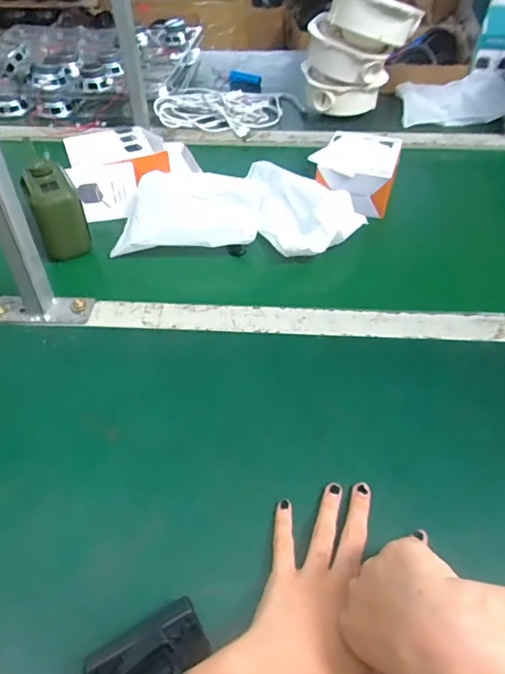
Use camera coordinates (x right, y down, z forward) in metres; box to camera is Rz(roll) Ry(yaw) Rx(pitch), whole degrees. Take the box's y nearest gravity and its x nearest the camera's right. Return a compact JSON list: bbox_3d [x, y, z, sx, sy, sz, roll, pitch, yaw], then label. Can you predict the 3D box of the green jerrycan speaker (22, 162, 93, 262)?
[{"bbox_3d":[-0.234,-0.149,0.588,0.055,0.088,0.080,-18,49,-16],"label":"green jerrycan speaker"}]

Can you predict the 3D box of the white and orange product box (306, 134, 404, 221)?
[{"bbox_3d":[0.144,-0.231,0.675,0.105,0.062,0.130,13,48,12],"label":"white and orange product box"}]

